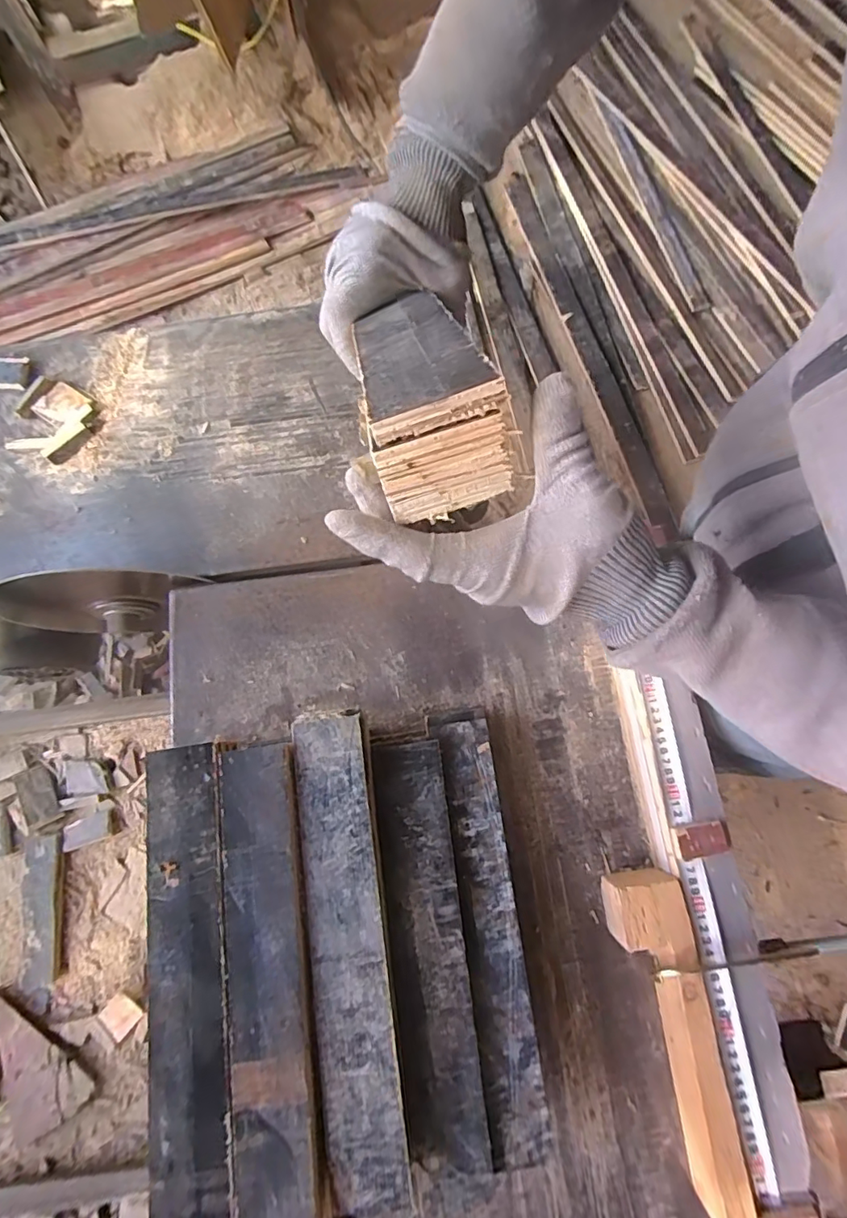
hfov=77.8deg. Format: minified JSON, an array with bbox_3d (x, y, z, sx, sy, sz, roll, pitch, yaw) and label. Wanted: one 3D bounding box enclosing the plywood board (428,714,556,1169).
[{"bbox_3d":[0.063,0.288,0.501,0.065,0.018,0.376,-8,75,-2],"label":"plywood board"}]

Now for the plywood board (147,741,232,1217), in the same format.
[{"bbox_3d":[-0.197,0.305,0.435,0.061,0.008,0.366,-7,75,-2],"label":"plywood board"}]

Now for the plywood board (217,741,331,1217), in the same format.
[{"bbox_3d":[-0.131,0.303,0.435,0.068,0.014,0.364,-9,75,-3],"label":"plywood board"}]

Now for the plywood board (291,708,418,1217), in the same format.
[{"bbox_3d":[-0.066,0.282,0.456,0.065,0.008,0.377,-8,75,-2],"label":"plywood board"}]

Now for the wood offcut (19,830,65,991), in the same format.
[{"bbox_3d":[-0.445,0.348,0.611,0.047,0.010,0.162,-8,76,-1],"label":"wood offcut"}]

